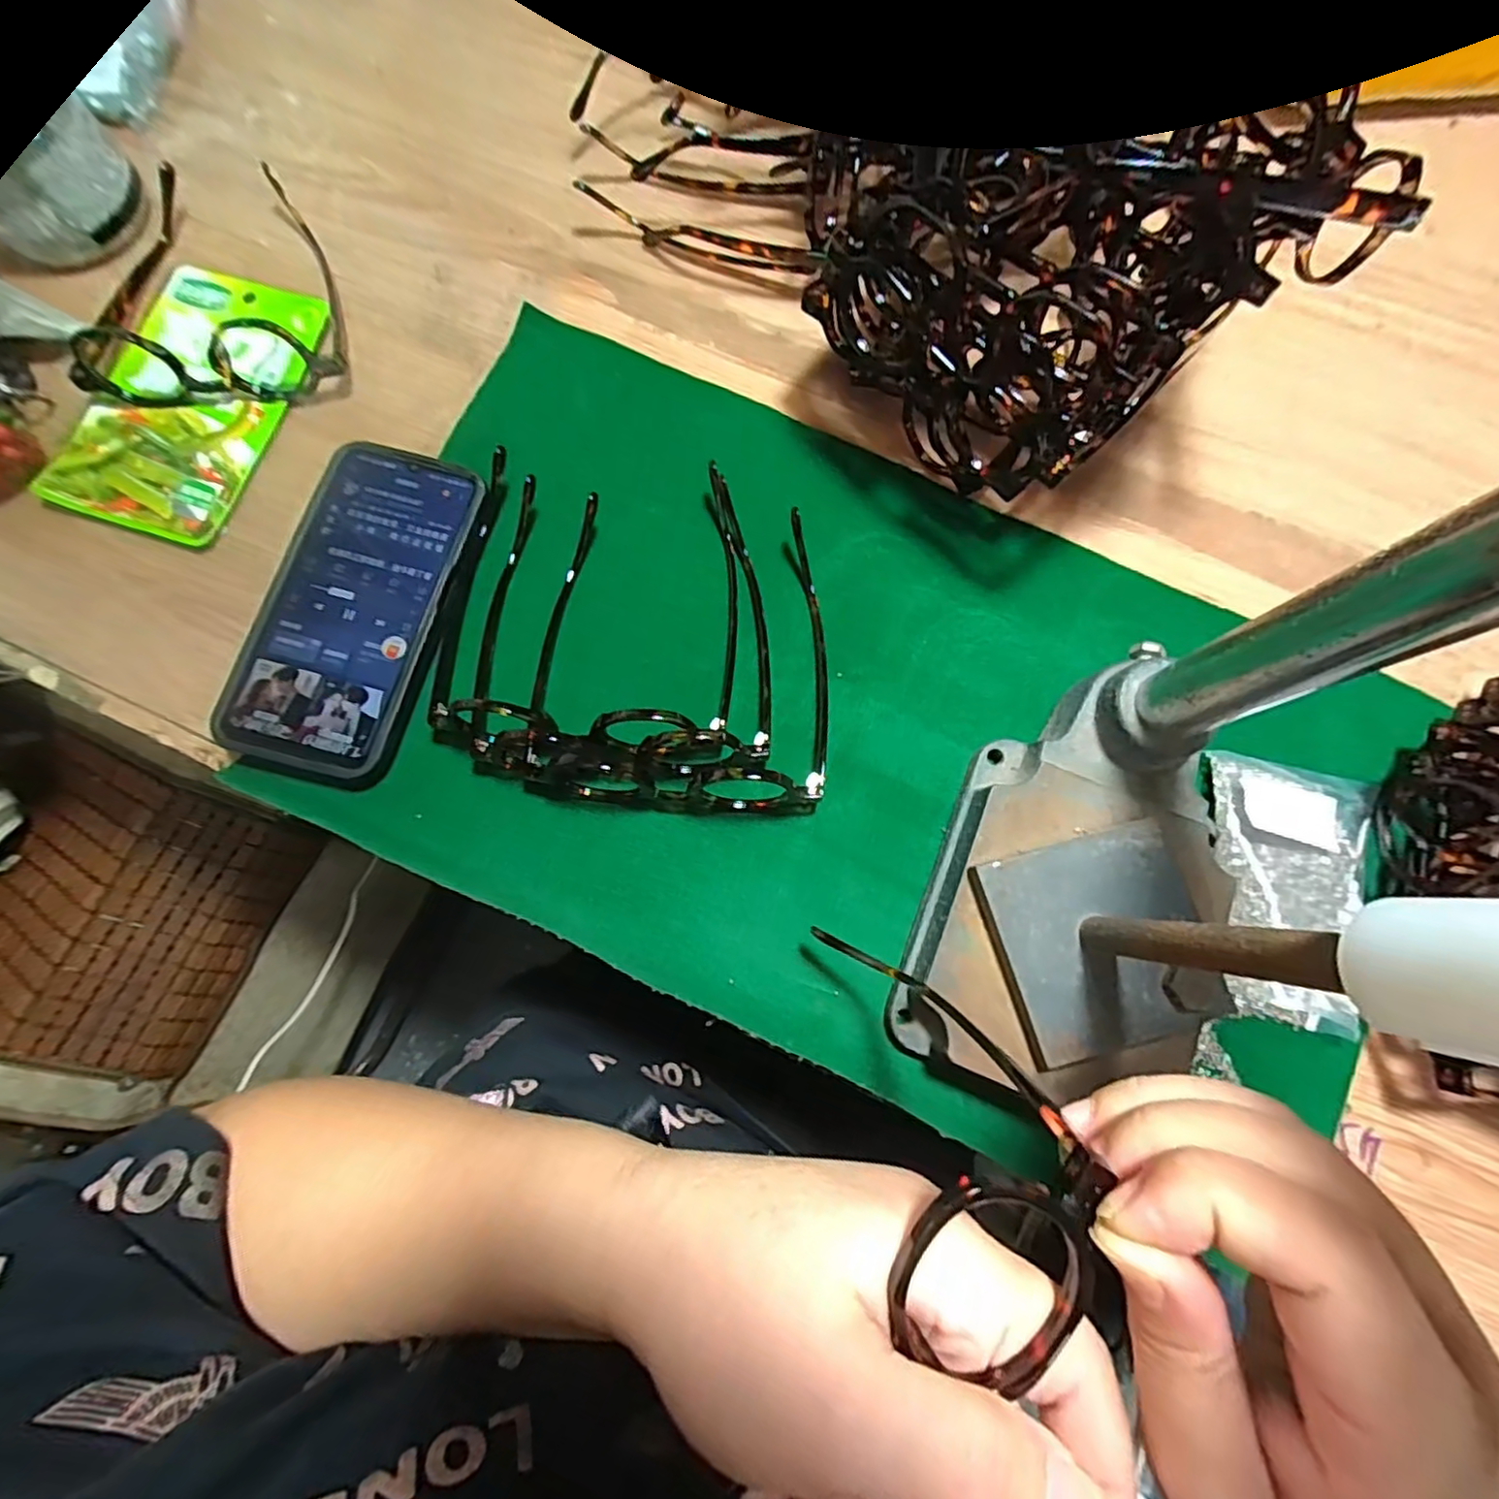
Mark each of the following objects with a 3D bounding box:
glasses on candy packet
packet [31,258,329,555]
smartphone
[{"bbox_3d":[-0.304,-0.279,0.363,0.140,0.039,0.170,-3,77,-1],"label":"glasses on candy packet"},{"bbox_3d":[-0.309,-0.195,0.351,0.110,0.011,0.165,17,77,4],"label":"packet"},{"bbox_3d":[-0.193,-0.072,0.315,0.079,0.018,0.164,15,77,3],"label":"smartphone"}]

